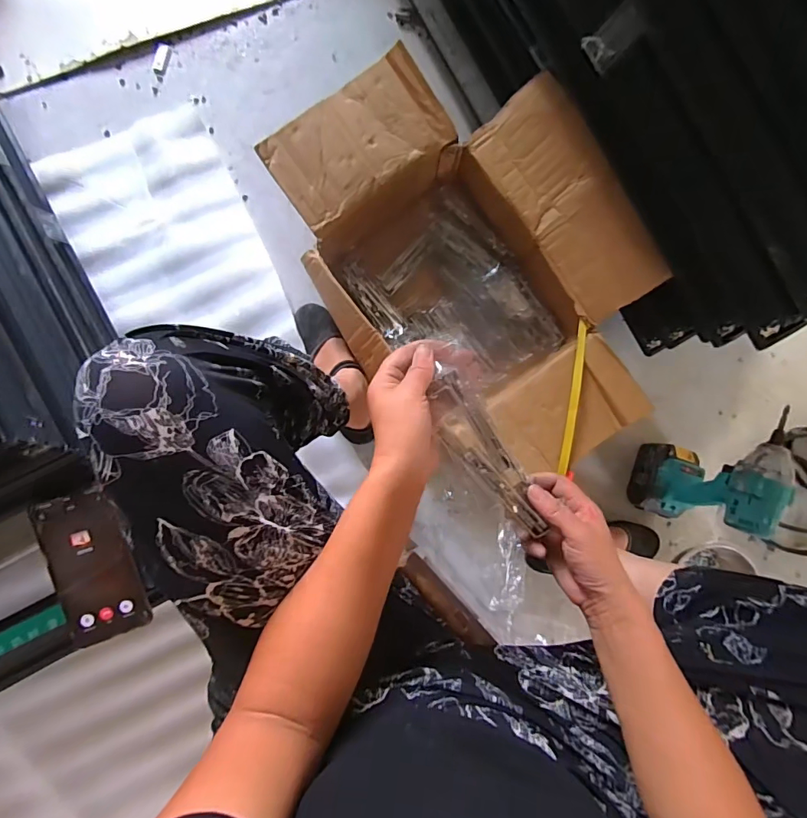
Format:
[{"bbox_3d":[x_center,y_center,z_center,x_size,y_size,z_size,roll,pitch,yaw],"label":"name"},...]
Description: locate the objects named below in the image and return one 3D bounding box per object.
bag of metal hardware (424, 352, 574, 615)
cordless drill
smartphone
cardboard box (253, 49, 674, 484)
[{"bbox_3d":[0.078,0.043,0.426,0.042,0.021,0.182,-35,101,-6],"label":"bag of metal hardware"},{"bbox_3d":[0.479,0.104,0.723,0.064,0.268,0.162,25,85,-5],"label":"cordless drill"},{"bbox_3d":[-0.318,0.162,0.464,0.077,0.014,0.151,-17,90,-5],"label":"smartphone"},{"bbox_3d":[0.106,-0.208,0.727,0.418,0.213,0.615,-32,91,-6],"label":"cardboard box"}]

